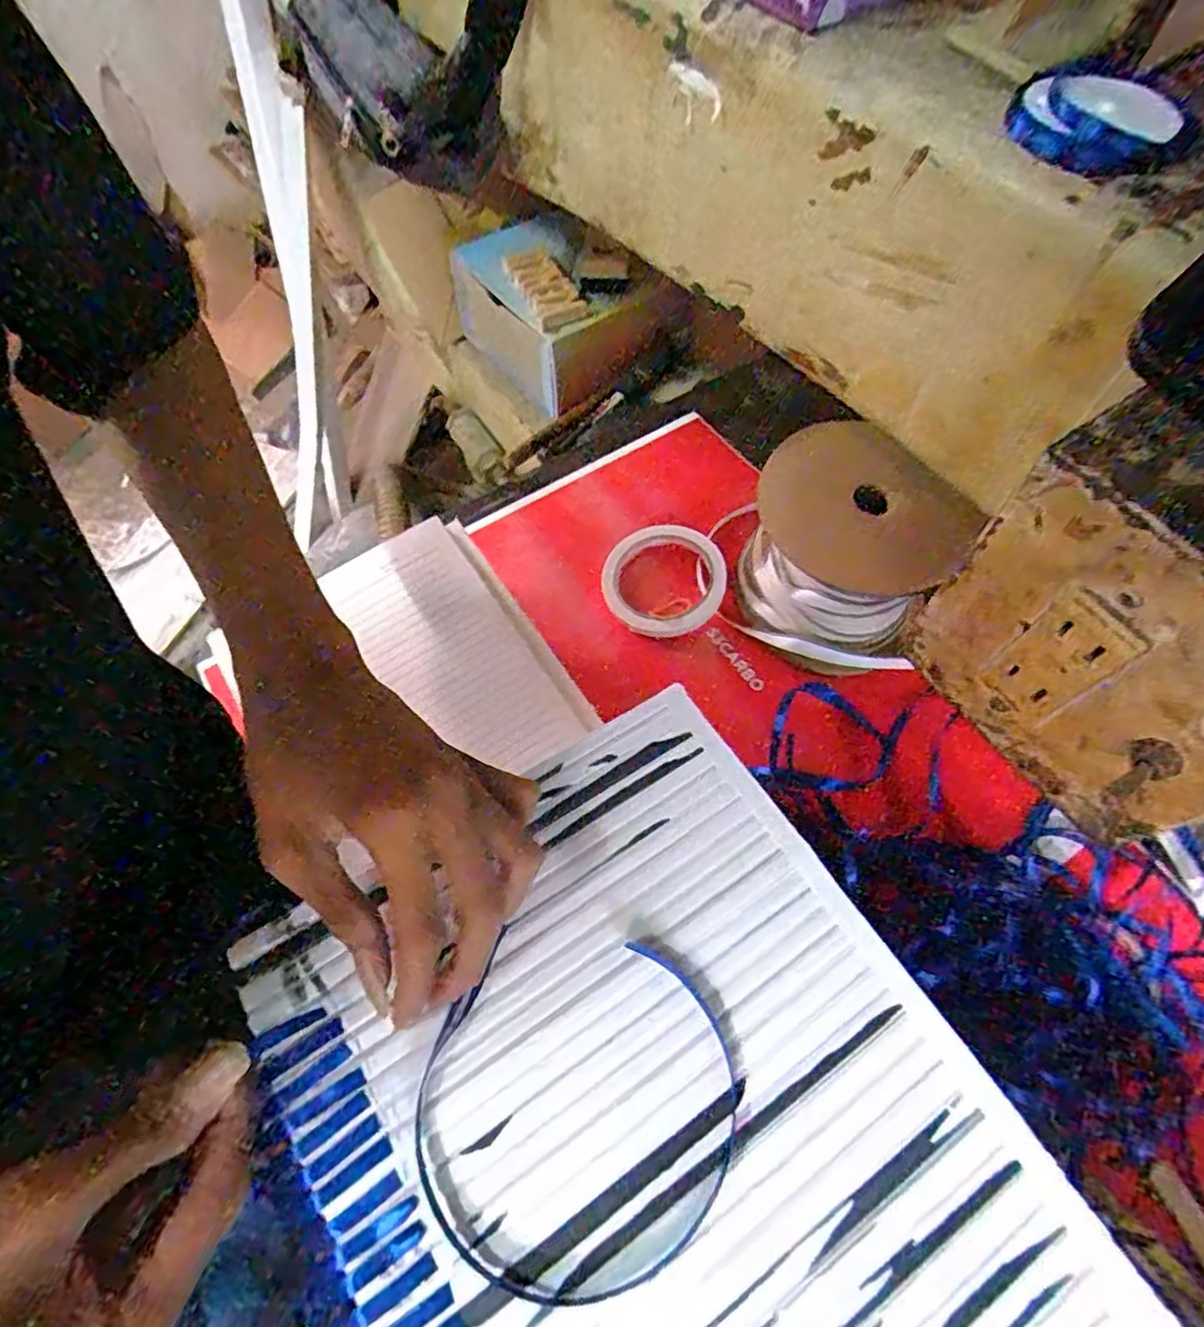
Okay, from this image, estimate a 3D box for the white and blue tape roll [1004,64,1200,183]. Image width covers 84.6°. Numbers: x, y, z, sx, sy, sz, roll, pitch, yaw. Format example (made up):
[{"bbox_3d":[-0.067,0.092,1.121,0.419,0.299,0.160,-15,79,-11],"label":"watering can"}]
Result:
[{"bbox_3d":[0.192,-0.210,0.258,0.064,0.016,0.052,30,66,14],"label":"white and blue tape roll"}]

